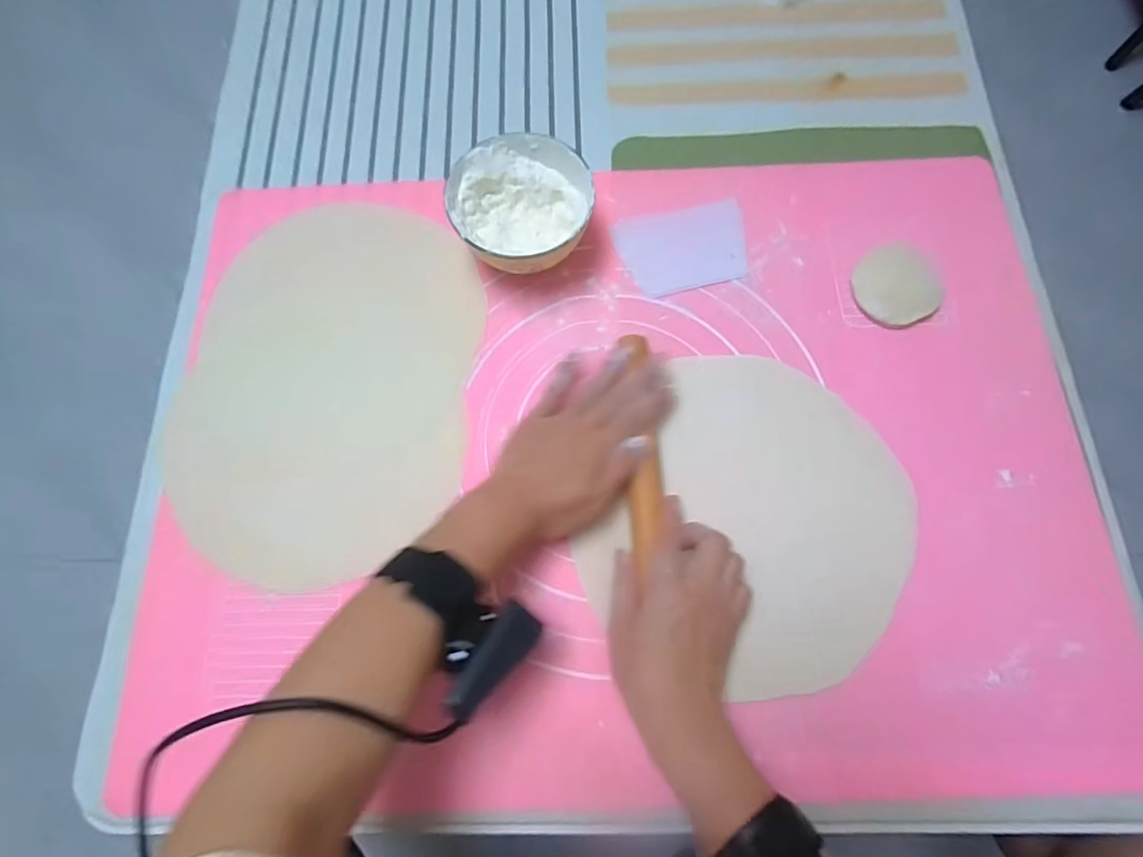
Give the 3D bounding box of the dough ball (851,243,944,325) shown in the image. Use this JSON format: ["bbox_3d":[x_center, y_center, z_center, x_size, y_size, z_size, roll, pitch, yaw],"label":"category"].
[{"bbox_3d":[0.273,-0.121,0.482,0.069,0.013,0.068,0,73,1],"label":"dough ball"}]

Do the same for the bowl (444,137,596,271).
[{"bbox_3d":[-0.040,-0.176,0.477,0.109,0.065,0.114,0,73,1],"label":"bowl"}]

